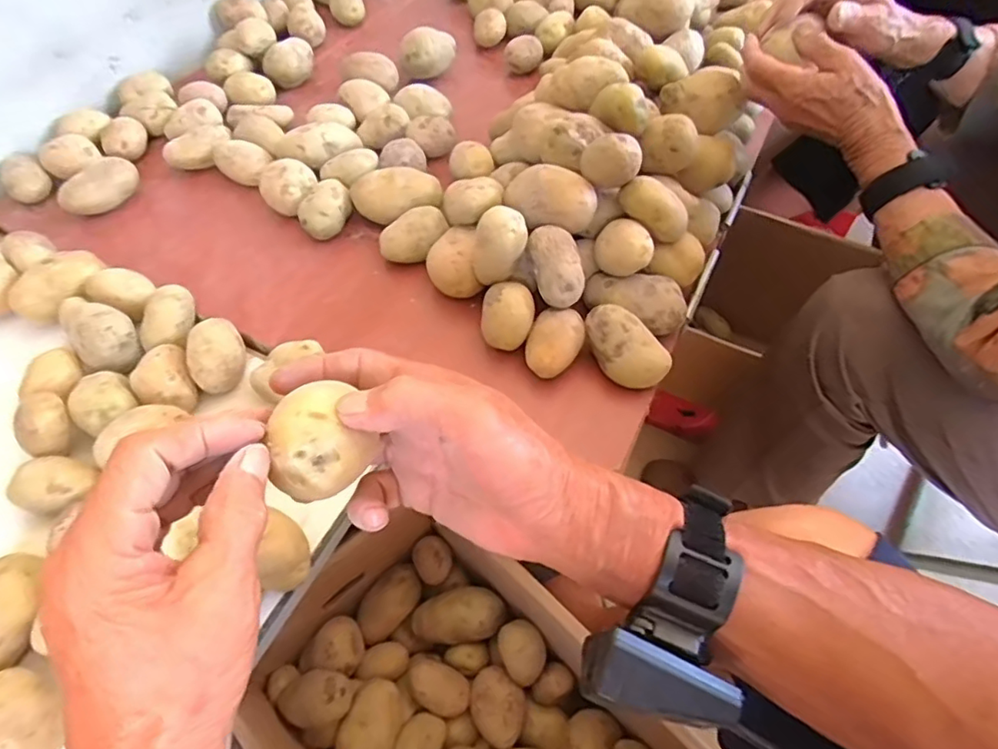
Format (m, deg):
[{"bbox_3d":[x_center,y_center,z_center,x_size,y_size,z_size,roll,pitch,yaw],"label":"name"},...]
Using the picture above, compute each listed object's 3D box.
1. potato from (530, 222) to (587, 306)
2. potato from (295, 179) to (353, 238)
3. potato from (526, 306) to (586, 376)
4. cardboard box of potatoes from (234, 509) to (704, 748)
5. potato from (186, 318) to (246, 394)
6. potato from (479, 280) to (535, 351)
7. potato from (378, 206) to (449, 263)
[{"bbox_3d":[0.051,-0.095,0.524,0.040,0.039,0.074,-10,69,-6],"label":"potato"},{"bbox_3d":[-0.187,-0.175,0.630,0.057,0.040,0.060,-21,59,-13],"label":"potato"},{"bbox_3d":[0.049,-0.026,0.520,0.046,0.039,0.059,11,57,8],"label":"potato"},{"bbox_3d":[-0.049,0.355,0.576,0.422,0.151,0.252,38,64,23],"label":"cardboard box of potatoes"},{"bbox_3d":[-0.256,-0.019,0.524,0.042,0.038,0.061,-12,57,-7],"label":"potato"},{"bbox_3d":[0.007,-0.048,0.530,0.047,0.054,0.045,0,56,0],"label":"potato"},{"bbox_3d":[-0.086,-0.137,0.601,0.069,0.046,0.044,-27,60,-16],"label":"potato"}]

